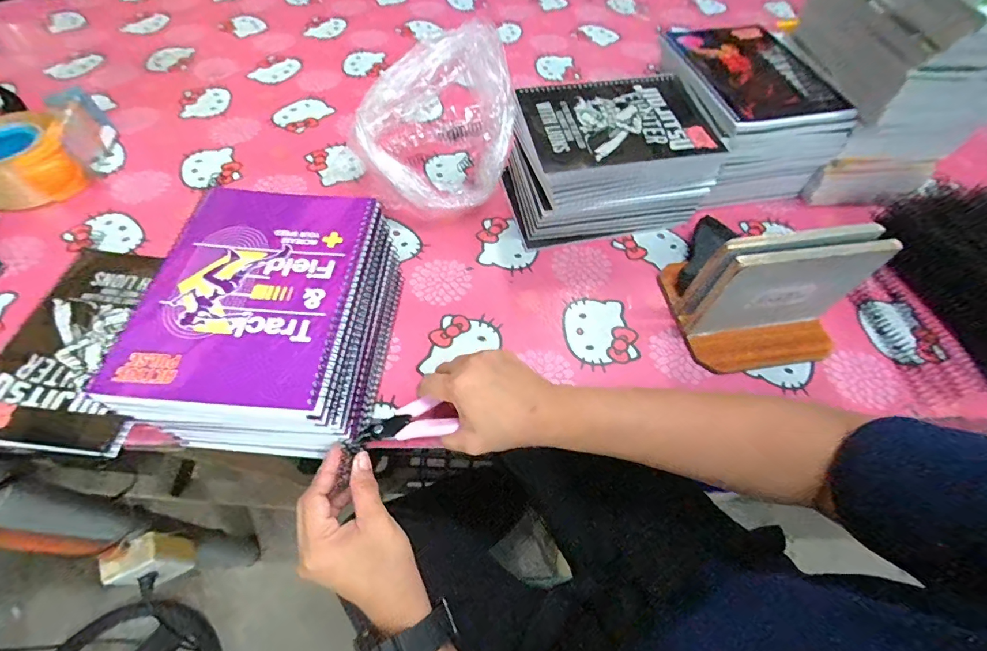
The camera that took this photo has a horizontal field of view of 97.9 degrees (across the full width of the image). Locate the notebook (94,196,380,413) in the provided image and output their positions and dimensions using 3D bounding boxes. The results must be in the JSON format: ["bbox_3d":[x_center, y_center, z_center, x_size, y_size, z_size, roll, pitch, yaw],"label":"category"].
[{"bbox_3d":[-0.185,-0.029,0.329,0.156,0.007,0.195,4,58,0],"label":"notebook"}]

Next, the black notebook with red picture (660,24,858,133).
[{"bbox_3d":[0.306,-0.301,0.508,0.152,0.015,0.212,-9,59,-8],"label":"black notebook with red picture"}]

